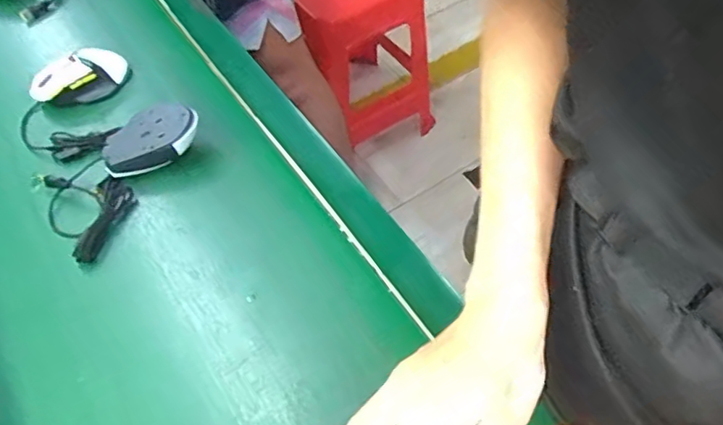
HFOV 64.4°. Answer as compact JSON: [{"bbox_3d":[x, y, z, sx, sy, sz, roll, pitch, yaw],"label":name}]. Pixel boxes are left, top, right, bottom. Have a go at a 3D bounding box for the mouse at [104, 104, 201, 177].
[{"bbox_3d":[-0.249,-0.085,0.675,0.116,0.043,0.076,-20,59,-12],"label":"mouse"}]

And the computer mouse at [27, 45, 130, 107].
[{"bbox_3d":[-0.367,-0.178,0.751,0.119,0.043,0.061,-33,61,-24],"label":"computer mouse"}]

